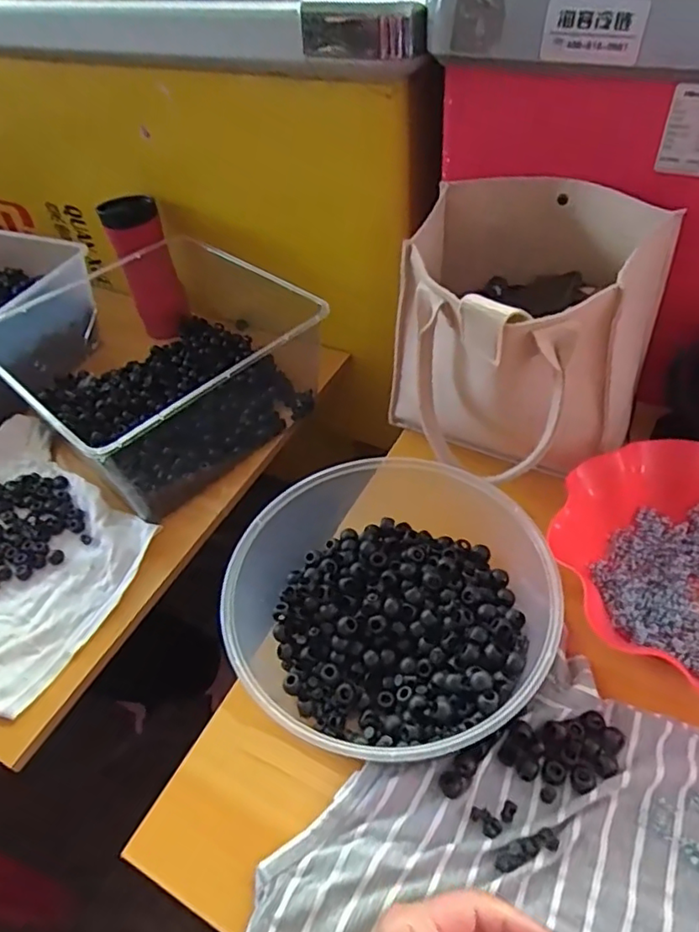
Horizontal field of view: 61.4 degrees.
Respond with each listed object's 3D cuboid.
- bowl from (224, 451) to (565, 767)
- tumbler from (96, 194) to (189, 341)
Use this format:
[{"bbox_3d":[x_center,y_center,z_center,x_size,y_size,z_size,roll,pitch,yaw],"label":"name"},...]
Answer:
[{"bbox_3d":[0.032,0.105,0.443,0.220,0.096,0.221,-3,48,3],"label":"bowl"},{"bbox_3d":[-0.272,-0.260,0.807,0.069,0.192,0.081,-15,48,-8],"label":"tumbler"}]

